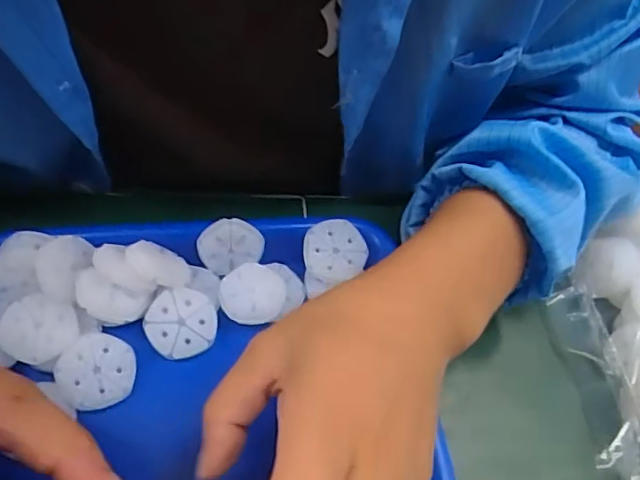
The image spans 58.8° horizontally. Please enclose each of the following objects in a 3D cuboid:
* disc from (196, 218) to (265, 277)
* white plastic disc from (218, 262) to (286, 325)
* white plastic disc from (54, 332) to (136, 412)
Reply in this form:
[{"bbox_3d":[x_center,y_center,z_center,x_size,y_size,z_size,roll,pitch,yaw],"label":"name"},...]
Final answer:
[{"bbox_3d":[-0.054,0.004,0.337,0.037,0.032,0.006,-21,31,1],"label":"disc"},{"bbox_3d":[-0.039,0.030,0.328,0.037,0.004,0.037,3,55,-4],"label":"white plastic disc"},{"bbox_3d":[-0.118,0.069,0.298,0.038,0.004,0.038,8,66,-17],"label":"white plastic disc"}]

